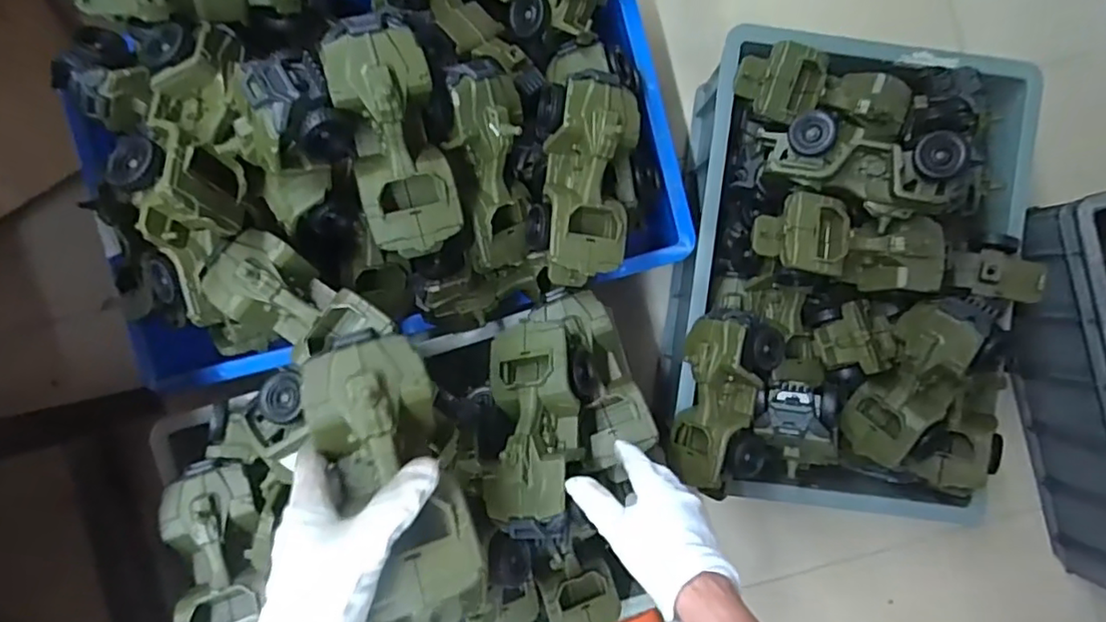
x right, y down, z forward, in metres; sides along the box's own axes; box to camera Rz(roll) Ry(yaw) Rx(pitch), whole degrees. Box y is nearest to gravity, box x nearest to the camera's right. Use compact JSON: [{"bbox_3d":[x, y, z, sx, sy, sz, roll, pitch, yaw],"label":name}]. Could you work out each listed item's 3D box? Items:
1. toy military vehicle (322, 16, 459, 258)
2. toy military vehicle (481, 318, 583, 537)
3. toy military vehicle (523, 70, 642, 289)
[{"bbox_3d":[-0.130,-0.137,0.523,0.078,0.064,0.189,-11,115,-2],"label":"toy military vehicle"},{"bbox_3d":[-0.016,0.101,0.539,0.082,0.056,0.181,1,64,-2],"label":"toy military vehicle"},{"bbox_3d":[0.028,-0.122,0.587,0.095,0.072,0.192,5,91,-2],"label":"toy military vehicle"}]

